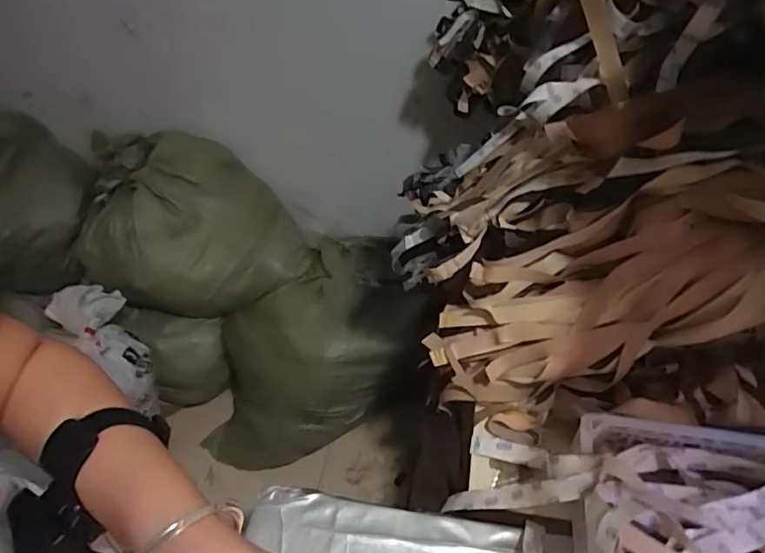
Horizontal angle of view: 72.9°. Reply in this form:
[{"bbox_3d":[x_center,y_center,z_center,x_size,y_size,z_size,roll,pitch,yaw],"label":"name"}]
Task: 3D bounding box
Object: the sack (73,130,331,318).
[{"bbox_3d":[-0.502,-0.122,1.328,0.586,0.334,0.355,9,50,12],"label":"sack"}]

